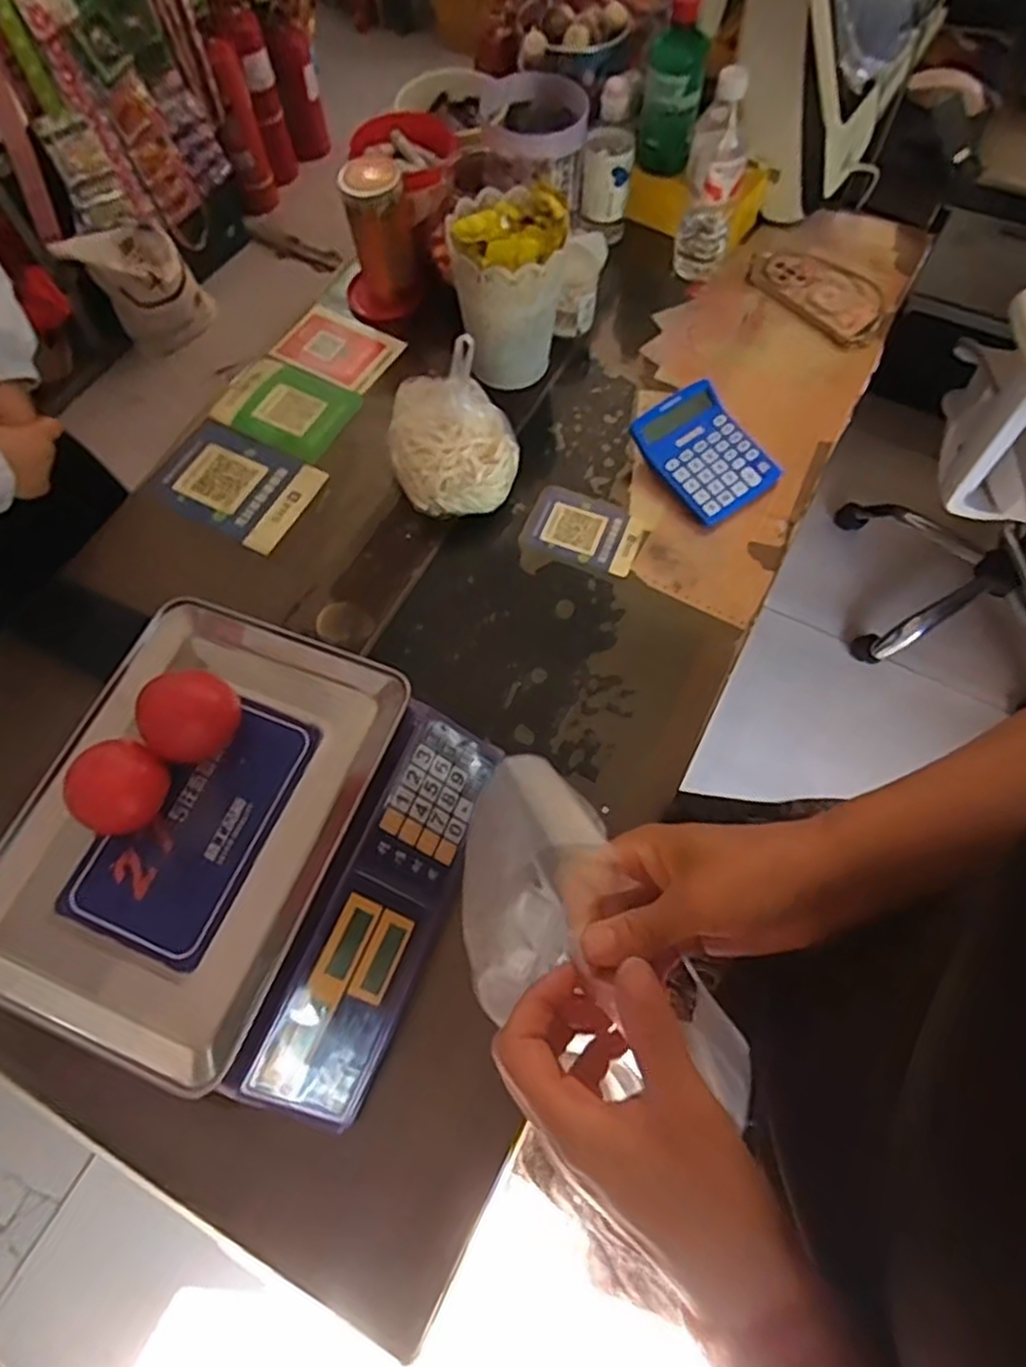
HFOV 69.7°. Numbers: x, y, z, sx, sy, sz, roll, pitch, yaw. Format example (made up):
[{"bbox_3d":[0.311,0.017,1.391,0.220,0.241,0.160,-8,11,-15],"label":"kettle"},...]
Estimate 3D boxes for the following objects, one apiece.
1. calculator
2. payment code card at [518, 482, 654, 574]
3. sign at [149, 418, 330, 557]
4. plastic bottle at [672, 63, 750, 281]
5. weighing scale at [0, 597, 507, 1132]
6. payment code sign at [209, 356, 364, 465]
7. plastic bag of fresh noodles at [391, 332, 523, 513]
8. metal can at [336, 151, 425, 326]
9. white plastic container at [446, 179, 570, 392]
[{"bbox_3d":[0.216,-0.257,0.825,0.118,0.047,0.145,-33,69,-13],"label":"calculator"},{"bbox_3d":[0.080,-0.169,0.811,0.126,0.004,0.085,21,68,10],"label":"payment code card"},{"bbox_3d":[-0.318,-0.229,0.847,0.178,0.008,0.128,26,69,12],"label":"sign"},{"bbox_3d":[0.242,-0.602,0.878,0.062,0.214,0.052,12,66,6],"label":"plastic bottle"},{"bbox_3d":[-0.213,0.129,0.596,0.320,0.104,0.325,19,67,9],"label":"weighing scale"},{"bbox_3d":[-0.275,-0.335,0.890,0.163,0.009,0.112,26,72,15],"label":"payment code sign"},{"bbox_3d":[-0.066,-0.270,0.778,0.130,0.153,0.146,-10,66,-4],"label":"plastic bag of fresh noodles"},{"bbox_3d":[-0.166,-0.548,0.902,0.097,0.156,0.108,-7,66,-2],"label":"metal can"},{"bbox_3d":[-0.004,-0.442,0.839,0.122,0.175,0.129,-9,66,-3],"label":"white plastic container"}]

